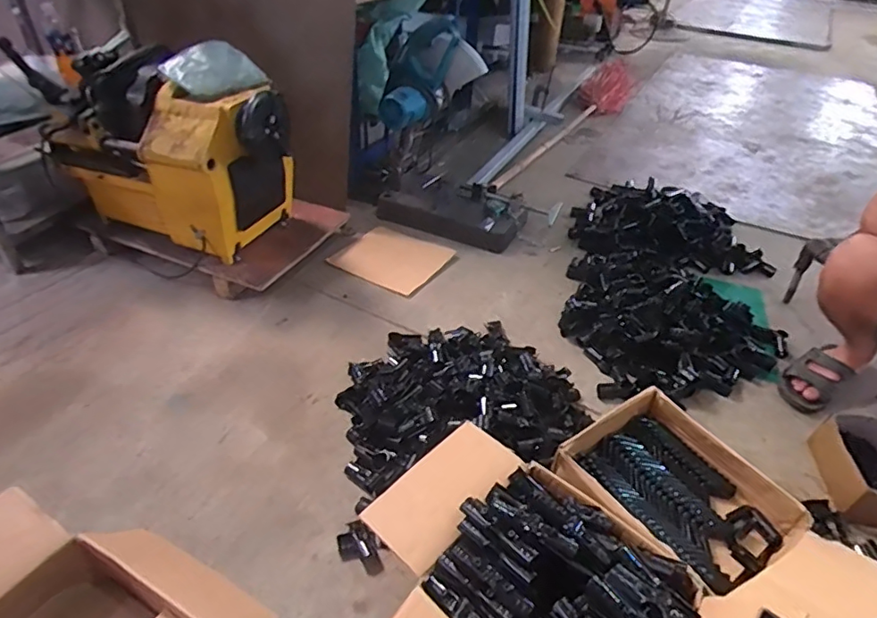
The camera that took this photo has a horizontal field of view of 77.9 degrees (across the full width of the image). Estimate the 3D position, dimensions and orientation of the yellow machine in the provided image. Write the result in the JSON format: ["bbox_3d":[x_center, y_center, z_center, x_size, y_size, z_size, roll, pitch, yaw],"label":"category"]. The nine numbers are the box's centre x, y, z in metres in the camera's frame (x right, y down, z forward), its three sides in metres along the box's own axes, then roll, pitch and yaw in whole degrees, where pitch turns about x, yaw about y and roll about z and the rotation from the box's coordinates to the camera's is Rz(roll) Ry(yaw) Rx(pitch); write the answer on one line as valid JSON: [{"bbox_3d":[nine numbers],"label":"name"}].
[{"bbox_3d":[-0.662,-0.427,1.430,0.565,0.435,0.328,15,41,14],"label":"yellow machine"}]

